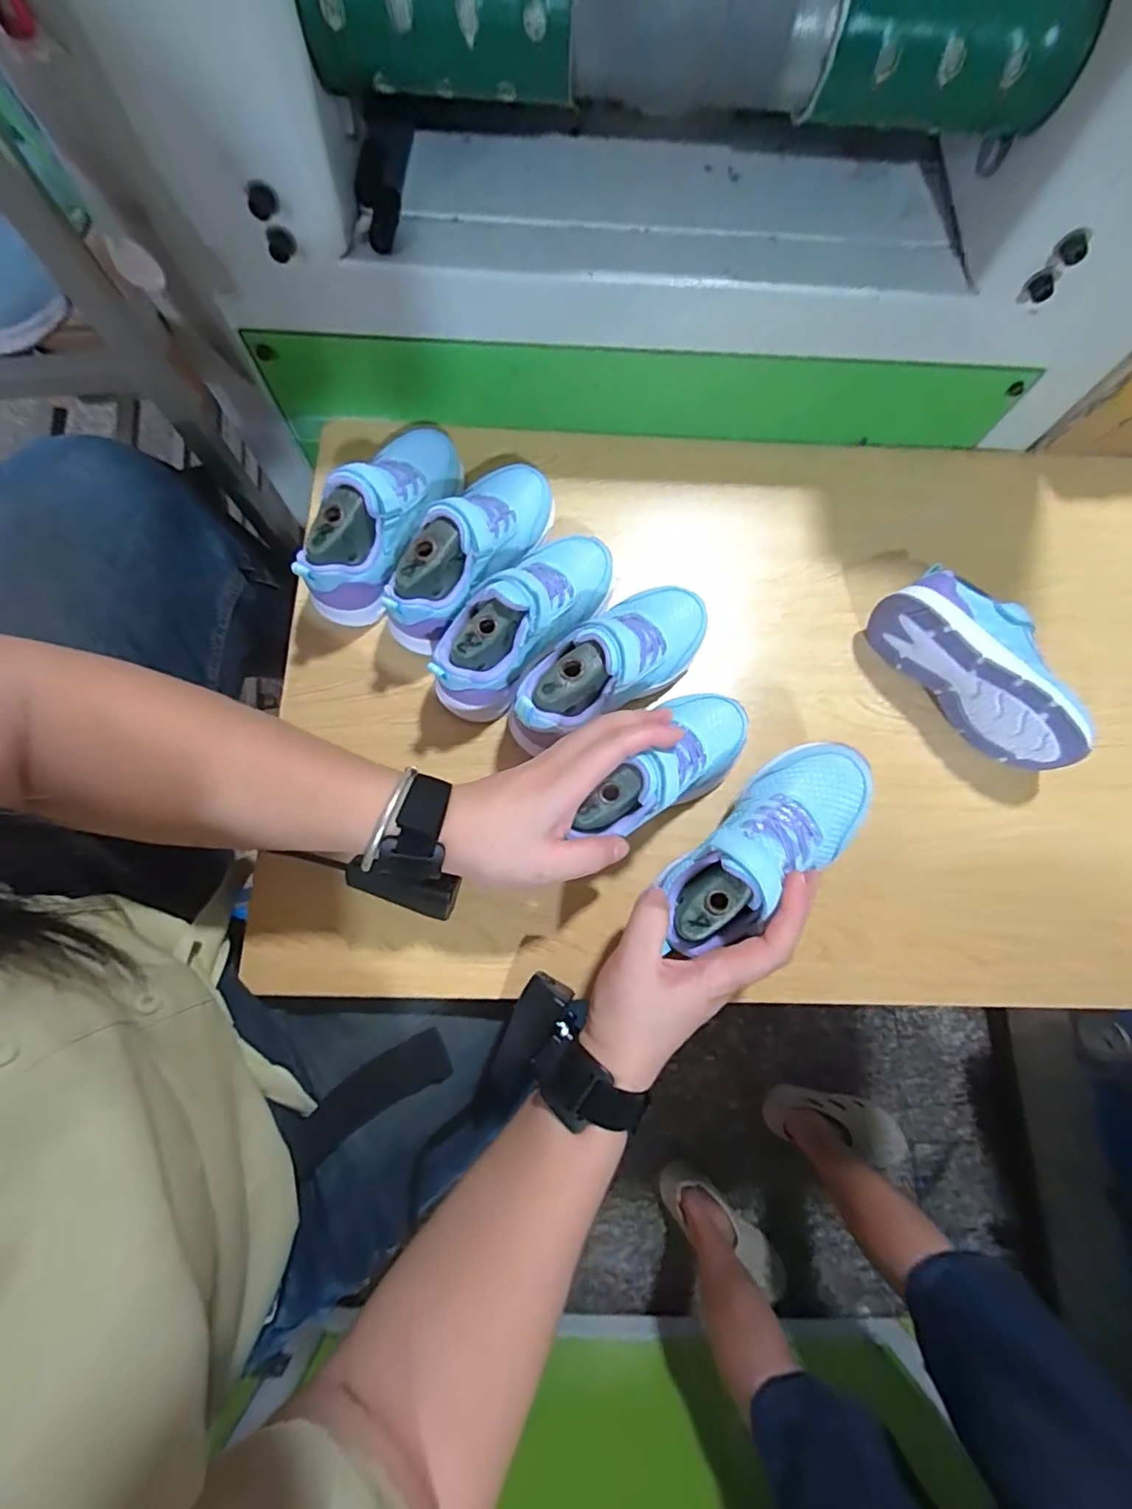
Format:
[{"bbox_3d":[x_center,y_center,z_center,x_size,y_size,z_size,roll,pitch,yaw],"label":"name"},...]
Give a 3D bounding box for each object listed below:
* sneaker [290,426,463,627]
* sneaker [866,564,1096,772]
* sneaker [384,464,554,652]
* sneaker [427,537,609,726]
[{"bbox_3d":[-0.137,-0.184,0.417,0.062,0.070,0.174,24,78,4],"label":"sneaker"},{"bbox_3d":[0.317,-0.068,0.419,0.067,0.072,0.166,-40,81,-9],"label":"sneaker"},{"bbox_3d":[-0.076,-0.158,0.423,0.070,0.088,0.170,38,79,7],"label":"sneaker"},{"bbox_3d":[-0.032,-0.101,0.413,0.064,0.090,0.161,42,80,8],"label":"sneaker"}]

